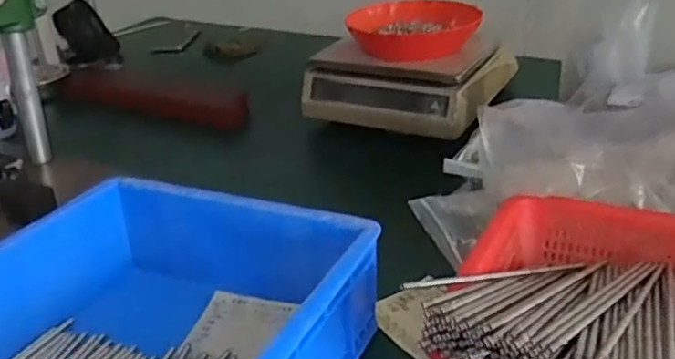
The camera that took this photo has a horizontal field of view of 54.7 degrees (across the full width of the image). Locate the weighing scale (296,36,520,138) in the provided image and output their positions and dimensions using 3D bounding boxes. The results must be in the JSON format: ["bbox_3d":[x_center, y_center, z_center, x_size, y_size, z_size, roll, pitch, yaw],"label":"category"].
[{"bbox_3d":[0.124,-0.183,1.067,0.274,0.114,0.267,10,30,25],"label":"weighing scale"}]

